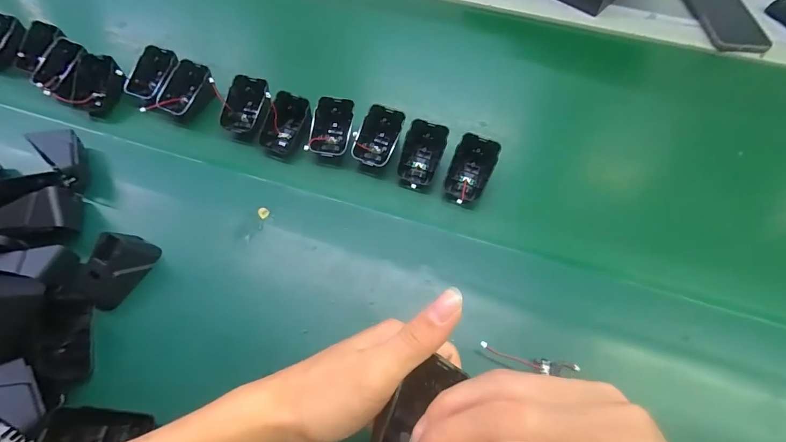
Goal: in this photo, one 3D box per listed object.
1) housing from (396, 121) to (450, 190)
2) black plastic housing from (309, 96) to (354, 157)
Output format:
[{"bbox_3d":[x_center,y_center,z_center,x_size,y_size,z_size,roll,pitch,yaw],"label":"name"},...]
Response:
[{"bbox_3d":[0.033,-0.075,0.418,0.043,0.016,0.070,18,98,6],"label":"housing"},{"bbox_3d":[-0.068,-0.104,0.430,0.050,0.039,0.062,3,63,2],"label":"black plastic housing"}]

